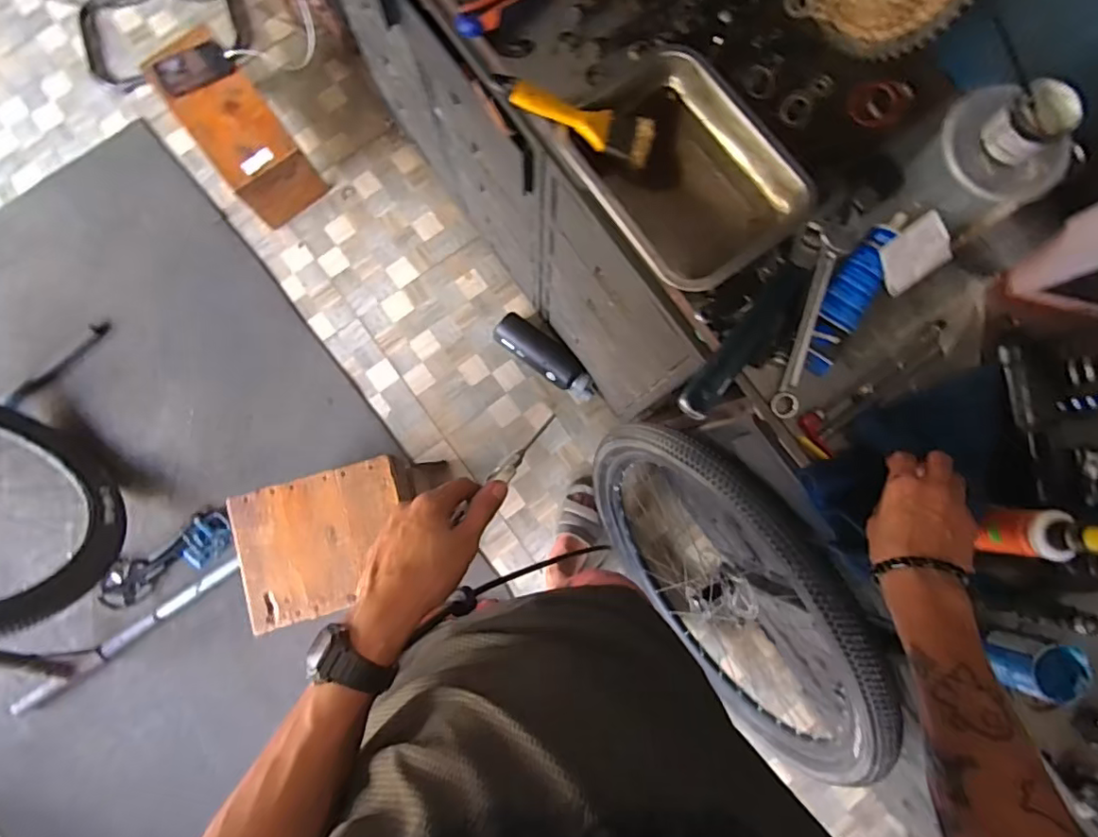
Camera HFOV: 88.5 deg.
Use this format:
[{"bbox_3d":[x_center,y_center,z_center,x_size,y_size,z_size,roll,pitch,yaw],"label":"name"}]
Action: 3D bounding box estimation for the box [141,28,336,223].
[{"bbox_3d":[-0.764,-0.705,1.404,0.209,0.251,0.370,-43,86,-5],"label":"box"}]

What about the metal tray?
[{"bbox_3d":[0.139,-0.266,0.607,0.181,0.056,0.252,-35,86,-5],"label":"metal tray"}]

